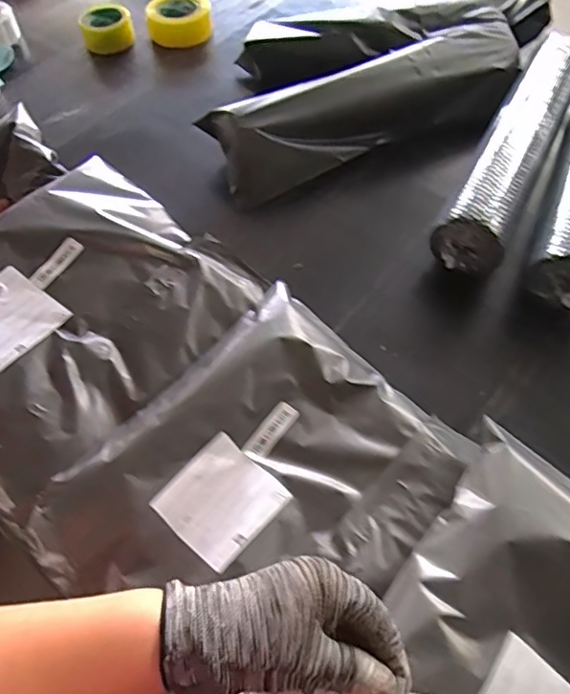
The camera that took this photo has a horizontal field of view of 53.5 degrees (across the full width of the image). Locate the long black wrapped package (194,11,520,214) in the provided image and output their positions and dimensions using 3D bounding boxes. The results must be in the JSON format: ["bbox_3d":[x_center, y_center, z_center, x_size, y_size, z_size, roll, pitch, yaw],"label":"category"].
[{"bbox_3d":[0.135,-0.385,0.894,0.520,0.095,0.143,-25,59,-15],"label":"long black wrapped package"}]

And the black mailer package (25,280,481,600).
[{"bbox_3d":[-0.016,0.126,0.546,0.284,0.045,0.359,35,64,22],"label":"black mailer package"}]

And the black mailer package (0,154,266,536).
[{"bbox_3d":[-0.251,-0.040,0.632,0.304,0.060,0.376,36,64,22],"label":"black mailer package"}]

